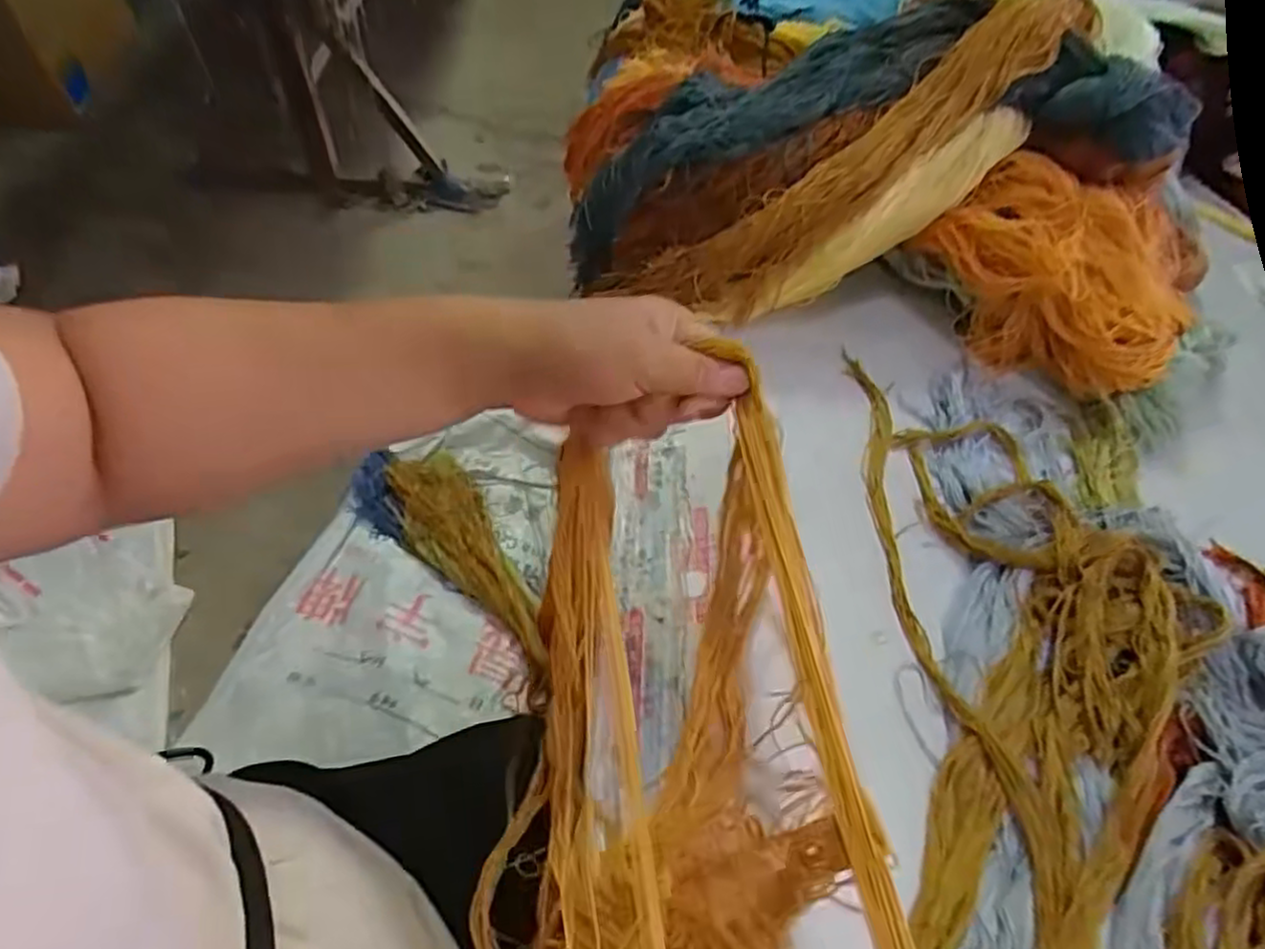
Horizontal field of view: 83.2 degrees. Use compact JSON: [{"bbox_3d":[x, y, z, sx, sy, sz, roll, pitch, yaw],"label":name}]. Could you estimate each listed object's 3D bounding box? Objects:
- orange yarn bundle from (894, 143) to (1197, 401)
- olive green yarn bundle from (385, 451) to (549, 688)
[{"bbox_3d":[0.322,-0.157,0.540,0.192,0.099,0.141,31,60,17],"label":"orange yarn bundle"},{"bbox_3d":[-0.249,0.129,1.068,0.127,0.043,0.413,-24,60,-18],"label":"olive green yarn bundle"}]

